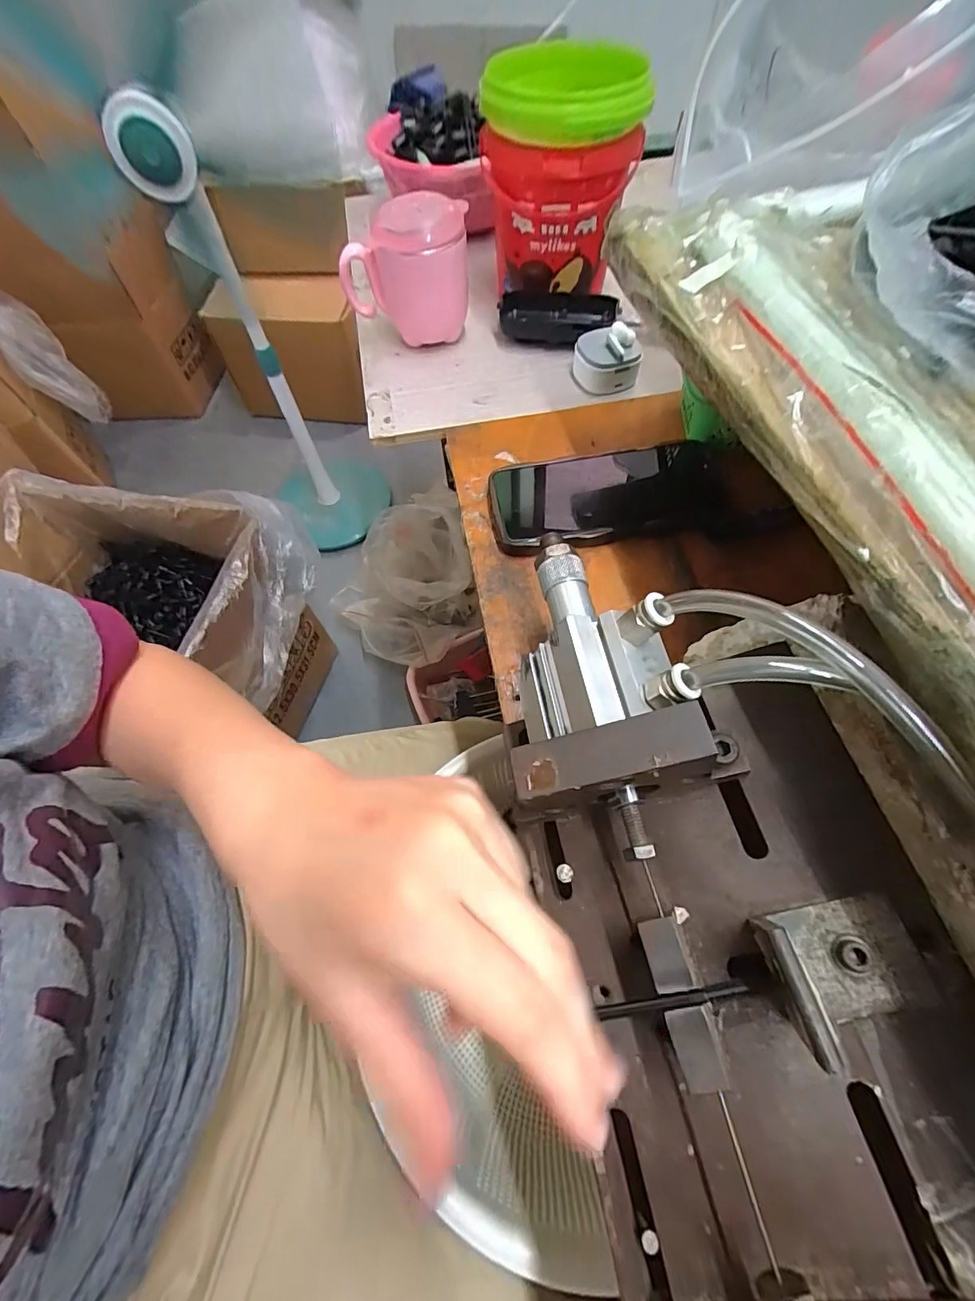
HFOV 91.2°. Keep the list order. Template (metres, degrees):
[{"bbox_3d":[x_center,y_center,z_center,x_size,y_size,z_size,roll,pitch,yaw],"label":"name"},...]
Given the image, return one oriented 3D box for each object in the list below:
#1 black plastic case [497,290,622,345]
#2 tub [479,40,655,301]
[{"bbox_3d":[0.068,-0.324,0.467,0.108,0.029,0.041,12,63,9],"label":"black plastic case"},{"bbox_3d":[0.065,-0.428,0.447,0.132,0.155,0.149,0,62,2],"label":"tub"}]

